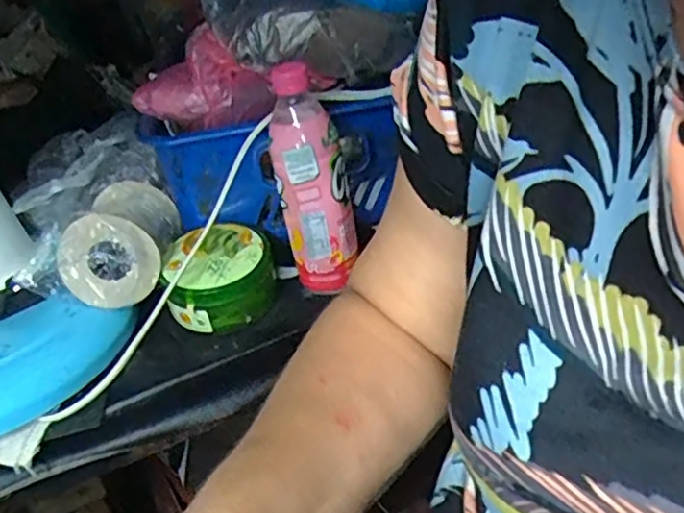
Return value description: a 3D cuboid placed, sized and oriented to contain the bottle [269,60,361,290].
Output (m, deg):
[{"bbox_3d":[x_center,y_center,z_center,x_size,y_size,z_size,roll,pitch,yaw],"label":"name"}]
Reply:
[{"bbox_3d":[-0.027,-0.070,0.574,0.063,0.199,0.057,-6,31,2],"label":"bottle"}]

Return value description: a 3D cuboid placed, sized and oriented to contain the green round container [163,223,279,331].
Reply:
[{"bbox_3d":[-0.113,0.020,0.608,0.096,0.075,0.090,-5,31,3],"label":"green round container"}]

